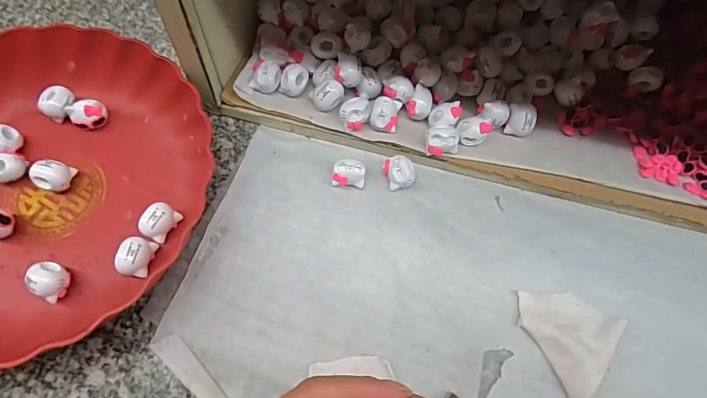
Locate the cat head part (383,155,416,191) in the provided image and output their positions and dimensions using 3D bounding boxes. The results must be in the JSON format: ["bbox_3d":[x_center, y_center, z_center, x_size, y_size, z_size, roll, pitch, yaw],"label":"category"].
[{"bbox_3d":[0.036,-0.021,0.329,0.022,0.018,0.024,-1,65,-4],"label":"cat head part"}]

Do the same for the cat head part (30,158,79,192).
[{"bbox_3d":[-0.219,-0.017,0.310,0.021,0.023,0.024,33,67,12],"label":"cat head part"}]

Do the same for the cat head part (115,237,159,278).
[{"bbox_3d":[-0.147,0.041,0.287,0.019,0.023,0.025,5,64,-1],"label":"cat head part"}]

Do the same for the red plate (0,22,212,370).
[{"bbox_3d":[-0.229,-0.016,0.298,0.225,0.049,0.233,1,65,-3],"label":"red plate"}]

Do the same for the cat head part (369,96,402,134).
[{"bbox_3d":[0.025,-0.065,0.331,0.022,0.018,0.022,9,64,1],"label":"cat head part"}]

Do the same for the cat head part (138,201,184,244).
[{"bbox_3d":[-0.136,0.017,0.297,0.017,0.023,0.025,23,66,8],"label":"cat head part"}]

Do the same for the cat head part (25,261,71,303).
[{"bbox_3d":[-0.200,0.054,0.279,0.023,0.020,0.021,32,67,12],"label":"cat head part"}]

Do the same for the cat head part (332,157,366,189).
[{"bbox_3d":[-0.003,-0.019,0.325,0.024,0.019,0.018,3,64,-2],"label":"cat head part"}]

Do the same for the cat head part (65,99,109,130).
[{"bbox_3d":[-0.207,-0.065,0.332,0.025,0.023,0.019,-37,72,-18],"label":"cat head part"}]

